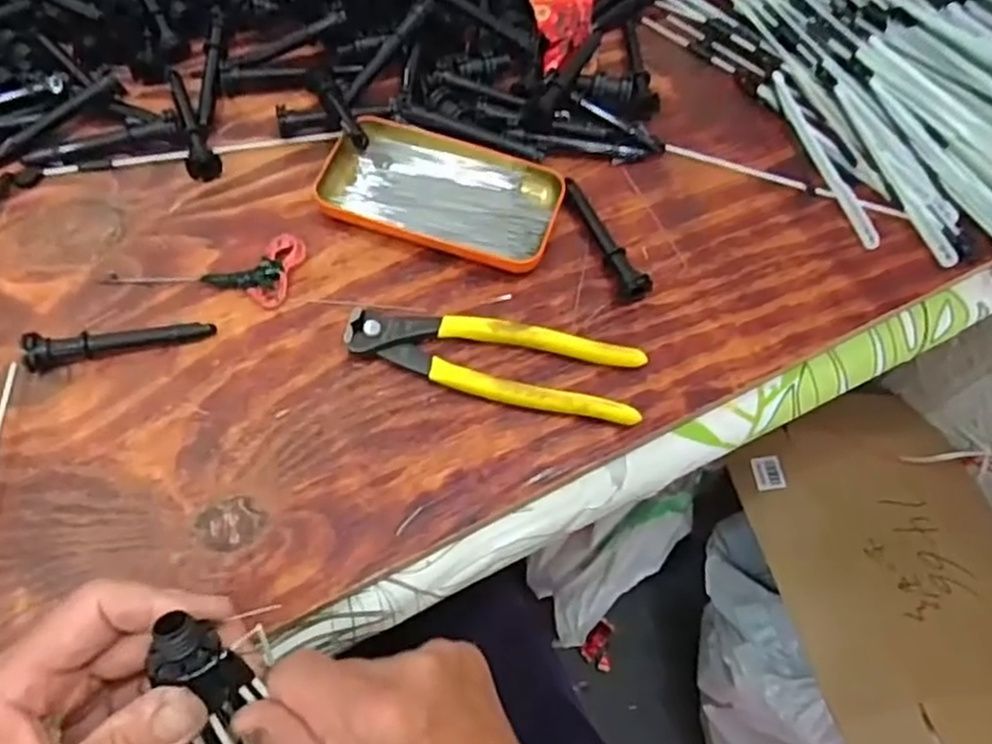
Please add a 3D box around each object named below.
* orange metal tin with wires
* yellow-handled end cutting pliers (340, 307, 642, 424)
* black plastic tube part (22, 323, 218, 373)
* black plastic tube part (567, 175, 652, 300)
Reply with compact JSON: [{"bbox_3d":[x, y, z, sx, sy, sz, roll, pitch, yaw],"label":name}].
[{"bbox_3d":[-0.032,-0.114,0.456,0.143,0.016,0.078,18,64,6],"label":"orange metal tin with wires"},{"bbox_3d":[0.000,-0.007,0.405,0.162,0.017,0.047,12,63,3],"label":"yellow-handled end cutting pliers"},{"bbox_3d":[-0.199,-0.016,0.391,0.090,0.018,0.020,-10,64,-8],"label":"black plastic tube part"},{"bbox_3d":[0.067,-0.084,0.449,0.017,0.017,0.096,-16,65,-11],"label":"black plastic tube part"}]

